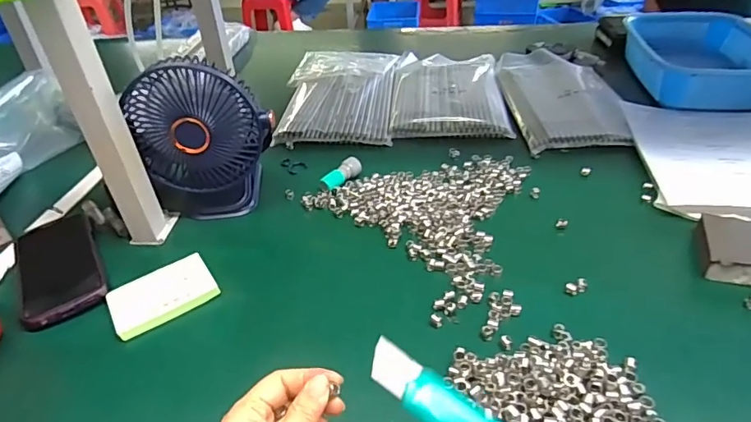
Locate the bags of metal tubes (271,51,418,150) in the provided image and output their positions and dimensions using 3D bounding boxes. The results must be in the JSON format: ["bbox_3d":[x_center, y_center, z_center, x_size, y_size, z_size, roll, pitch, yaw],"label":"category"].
[{"bbox_3d":[-0.060,-0.214,0.845,0.207,0.033,0.338,2,36,9],"label":"bags of metal tubes"}]

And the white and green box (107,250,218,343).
[{"bbox_3d":[-0.212,0.083,0.482,0.095,0.013,0.066,-25,40,-25],"label":"white and green box"}]

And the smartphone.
[{"bbox_3d":[-0.346,0.052,0.526,0.076,0.009,0.180,-24,40,-24],"label":"smartphone"}]

